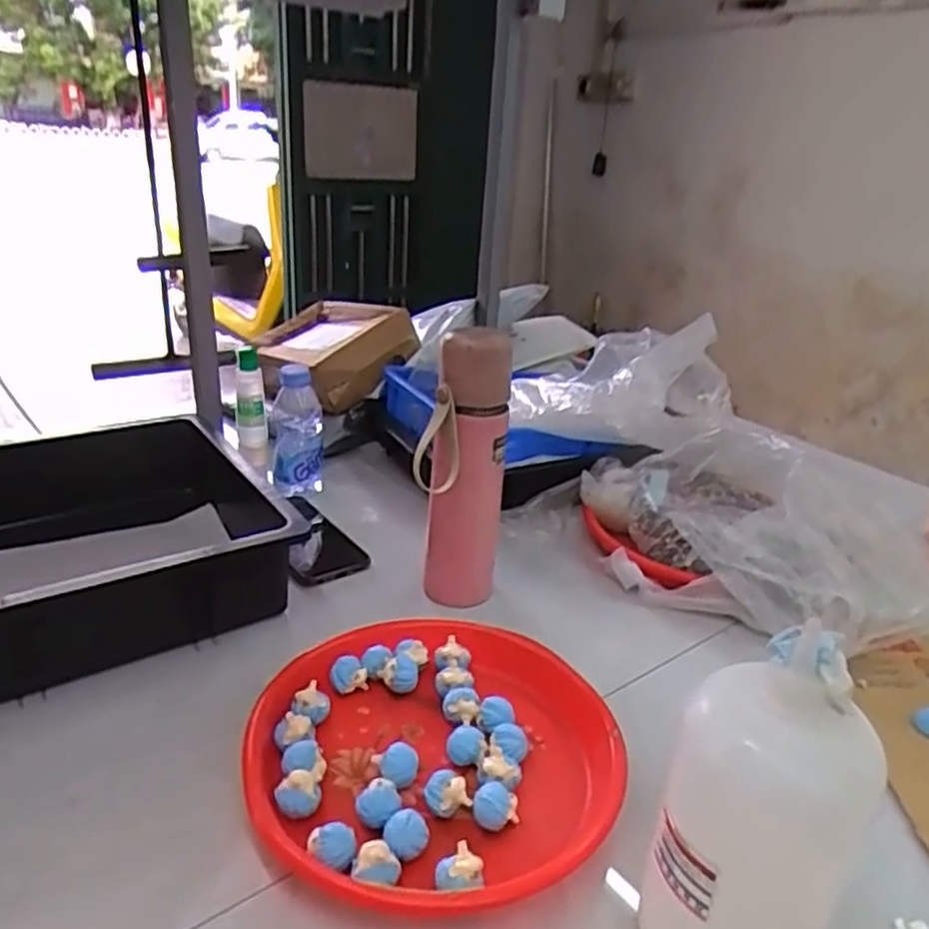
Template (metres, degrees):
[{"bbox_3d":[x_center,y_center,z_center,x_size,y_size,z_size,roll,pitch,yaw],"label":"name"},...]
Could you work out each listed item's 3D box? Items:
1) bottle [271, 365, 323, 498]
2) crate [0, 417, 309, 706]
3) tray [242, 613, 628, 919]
[{"bbox_3d":[-0.194,-0.036,0.863,0.058,0.149,0.057,-3,24,-13],"label":"bottle"},{"bbox_3d":[-0.408,0.084,0.660,0.444,0.107,0.328,-14,29,-34],"label":"crate"},{"bbox_3d":[-0.022,0.200,0.526,0.240,0.039,0.247,-8,26,-24],"label":"tray"}]

